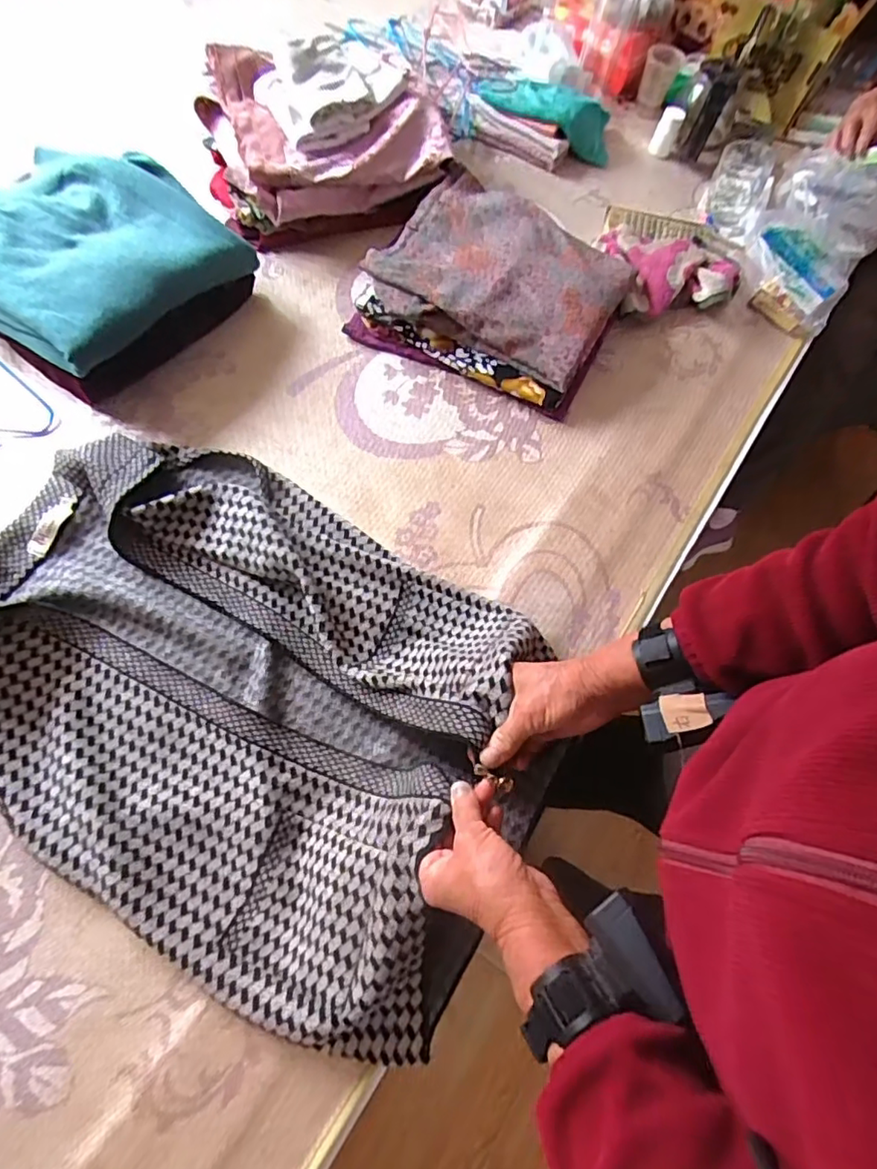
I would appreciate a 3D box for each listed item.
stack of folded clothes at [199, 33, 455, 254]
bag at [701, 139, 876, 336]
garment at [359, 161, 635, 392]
[{"bbox_3d":[-0.178,-0.670,0.868,0.336,0.142,0.287,-18,70,-10],"label":"stack of folded clothes"},{"bbox_3d":[0.558,-0.586,0.907,0.287,0.083,0.325,40,71,12],"label":"bag"},{"bbox_3d":[0.089,-0.440,0.806,0.318,0.041,0.279,28,69,5],"label":"garment"}]

